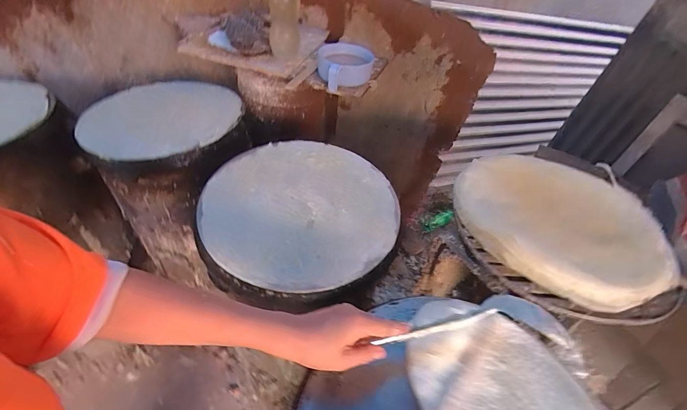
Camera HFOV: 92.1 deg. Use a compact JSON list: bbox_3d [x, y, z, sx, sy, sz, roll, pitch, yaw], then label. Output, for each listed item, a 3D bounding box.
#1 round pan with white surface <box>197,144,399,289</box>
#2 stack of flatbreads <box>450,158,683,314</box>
[{"bbox_3d":[-0.080,0.001,0.636,0.355,0.035,0.349,9,45,4],"label":"round pan with white surface"},{"bbox_3d":[0.397,0.033,0.637,0.376,0.061,0.336,21,47,16],"label":"stack of flatbreads"}]

